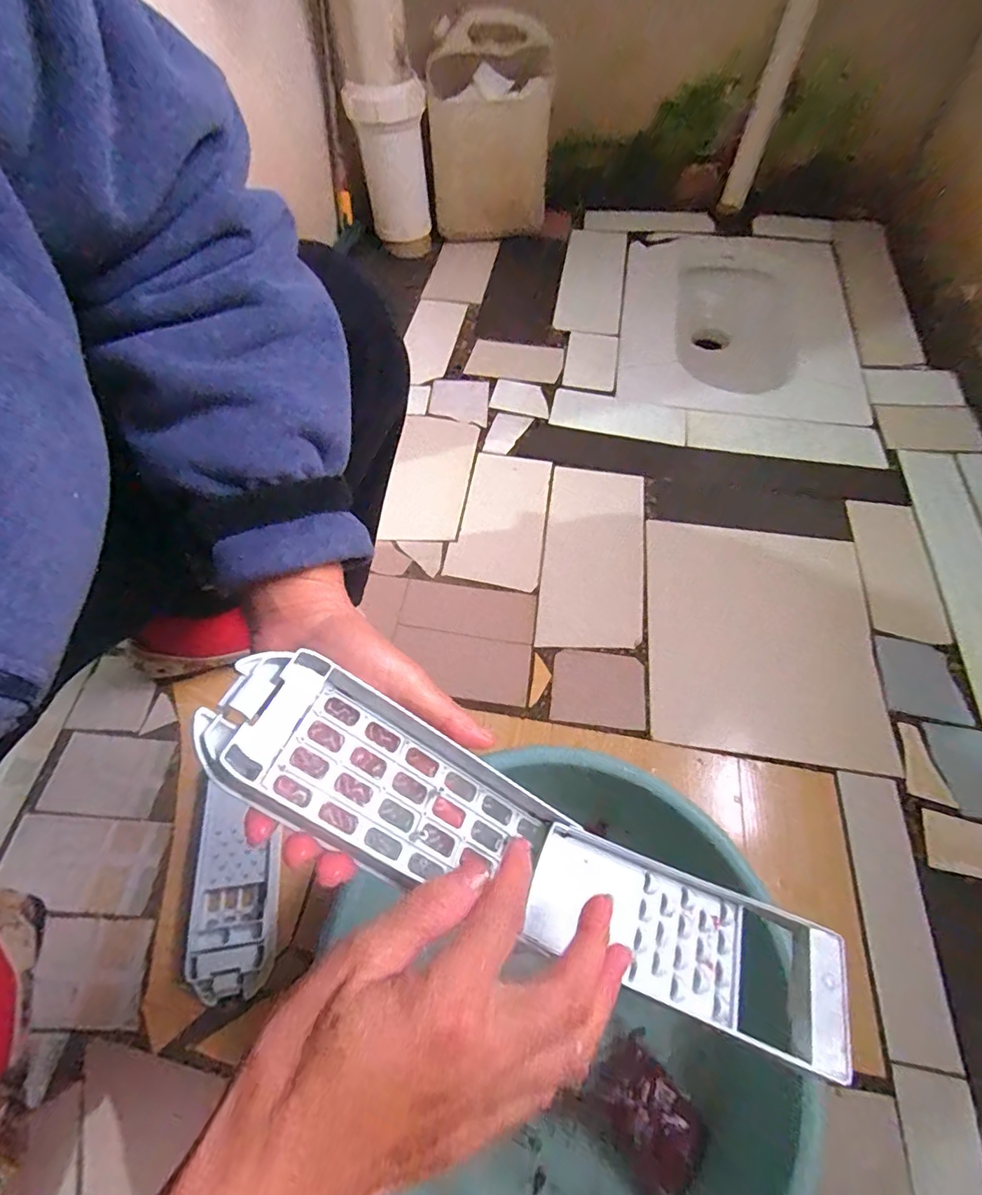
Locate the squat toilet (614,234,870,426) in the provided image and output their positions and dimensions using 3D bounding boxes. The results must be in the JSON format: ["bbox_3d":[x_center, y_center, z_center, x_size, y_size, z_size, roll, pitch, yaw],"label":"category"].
[{"bbox_3d":[0.498,-0.488,1.090,0.478,0.195,0.547,9,58,7],"label":"squat toilet"}]

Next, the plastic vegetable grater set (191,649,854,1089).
[{"bbox_3d":[0.014,0.124,0.259,0.313,0.055,0.071,29,58,-5],"label":"plastic vegetable grater set"}]

